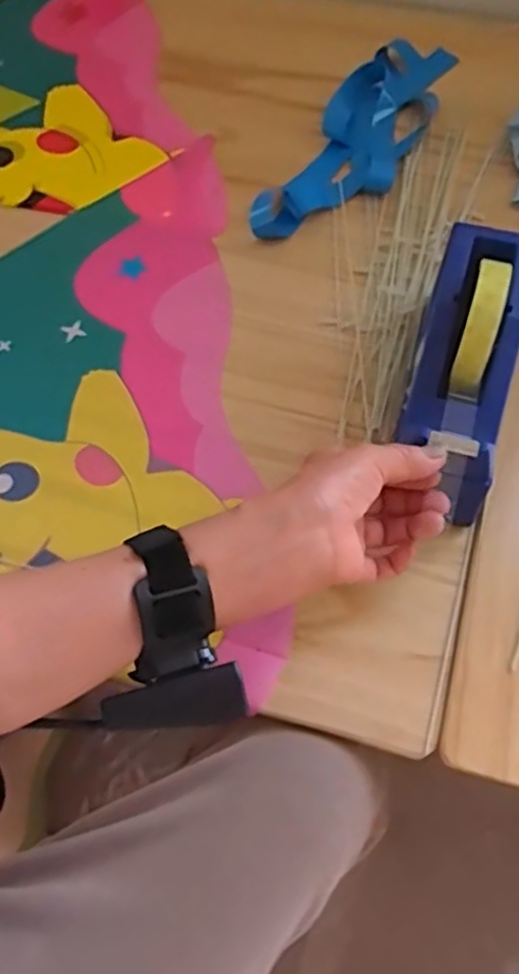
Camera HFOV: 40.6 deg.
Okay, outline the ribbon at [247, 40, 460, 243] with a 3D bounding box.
[{"bbox_3d":[0.103,-0.339,0.678,0.092,0.024,0.298,26,69,14],"label":"ribbon"}]

